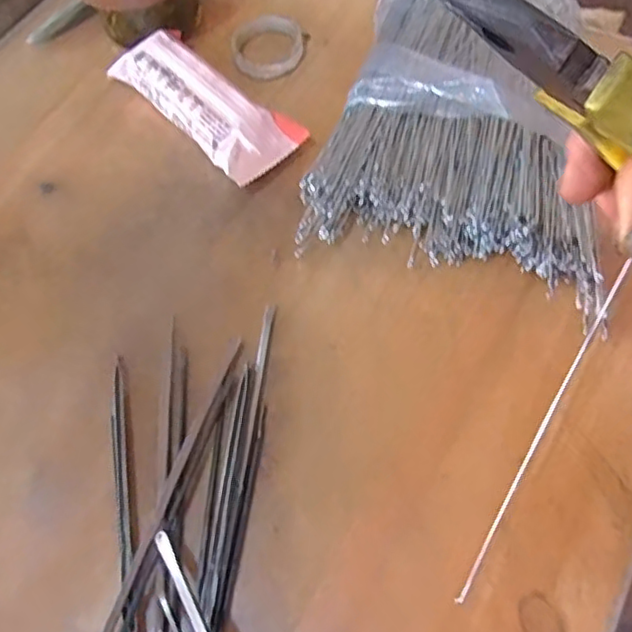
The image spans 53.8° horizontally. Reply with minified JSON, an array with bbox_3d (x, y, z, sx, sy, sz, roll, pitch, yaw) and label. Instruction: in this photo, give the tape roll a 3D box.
[{"bbox_3d":[-0.030,-0.172,0.404,0.046,0.015,0.050,-1,62,3],"label":"tape roll"}]

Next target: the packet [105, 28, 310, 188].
[{"bbox_3d":[-0.066,-0.126,0.368,0.123,0.031,0.050,40,71,21],"label":"packet"}]

